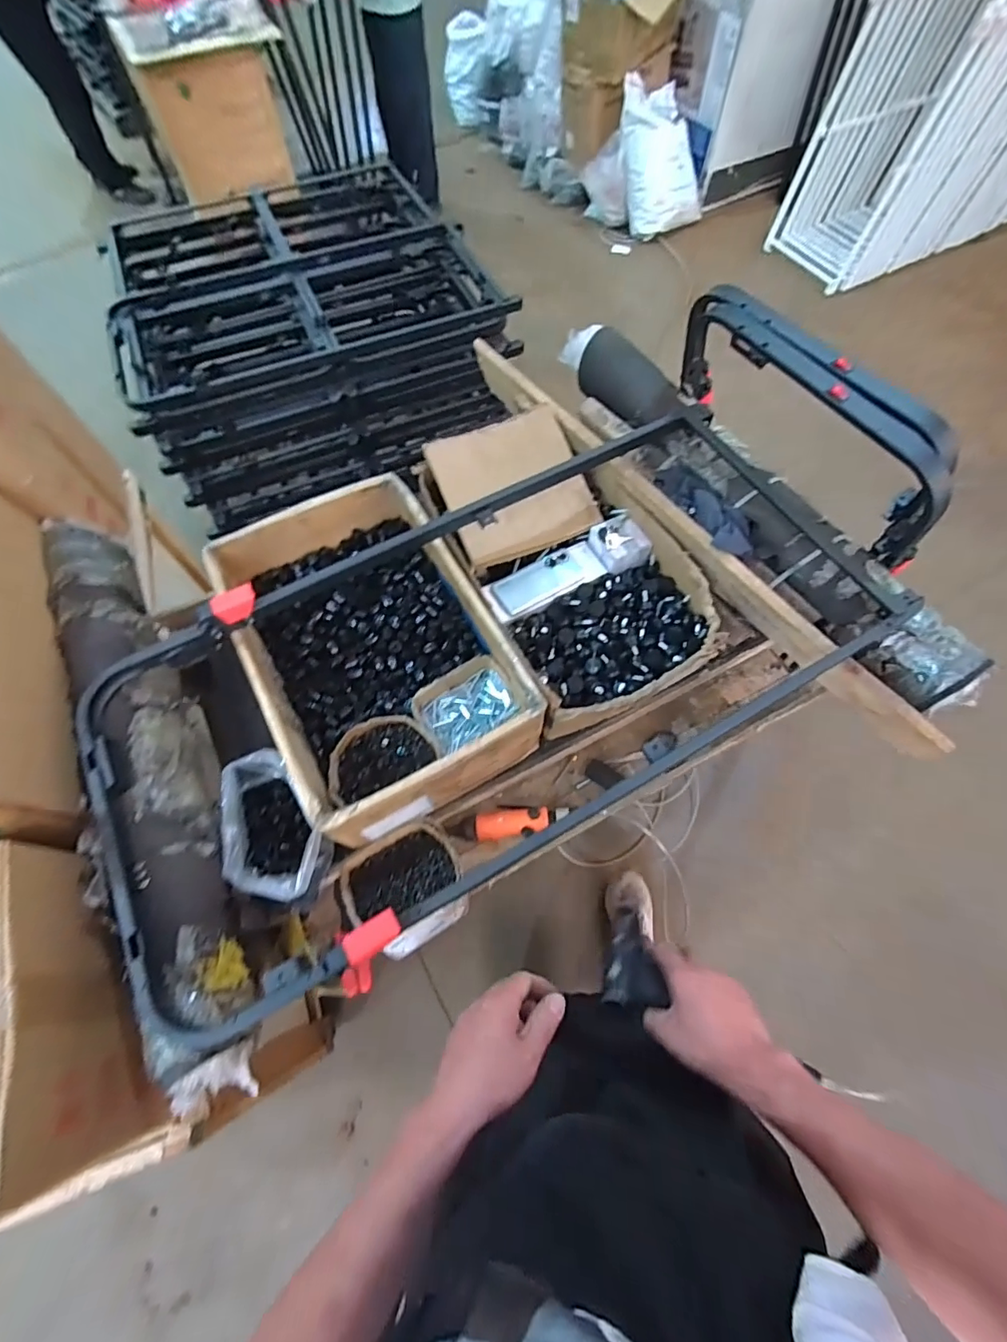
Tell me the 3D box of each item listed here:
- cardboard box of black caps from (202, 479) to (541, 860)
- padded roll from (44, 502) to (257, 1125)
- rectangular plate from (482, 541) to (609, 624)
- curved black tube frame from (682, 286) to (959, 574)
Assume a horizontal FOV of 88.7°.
[{"bbox_3d":[-0.205,-0.046,0.831,0.355,0.134,0.527,-28,67,-12],"label":"cardboard box of black caps"},{"bbox_3d":[-0.499,0.105,0.712,0.143,0.104,0.870,-29,67,-12],"label":"padded roll"},{"bbox_3d":[0.076,-0.159,0.932,0.219,0.033,0.089,-27,67,-11],"label":"rectangular plate"},{"bbox_3d":[0.460,-0.395,0.803,0.096,0.186,0.520,-29,67,-12],"label":"curved black tube frame"}]

